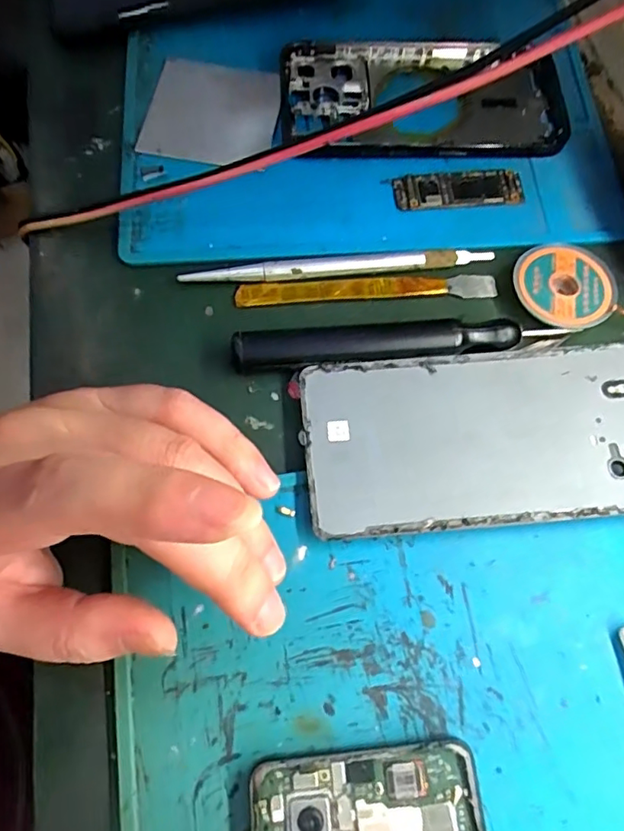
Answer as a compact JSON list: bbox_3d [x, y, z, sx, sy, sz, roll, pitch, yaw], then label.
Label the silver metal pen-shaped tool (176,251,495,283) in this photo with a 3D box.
[{"bbox_3d":[0.012,-0.069,0.252,0.141,0.006,0.010,-5,70,-4],"label":"silver metal pen-shaped tool"}]

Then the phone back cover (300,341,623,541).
[{"bbox_3d":[0.077,0.008,0.226,0.158,0.009,0.072,-4,70,-4],"label":"phone back cover"}]

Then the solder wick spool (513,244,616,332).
[{"bbox_3d":[0.112,-0.058,0.247,0.043,0.009,0.041,1,70,-2],"label":"solder wick spool"}]

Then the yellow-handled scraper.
[{"bbox_3d":[0.025,-0.058,0.252,0.119,0.004,0.011,-3,70,-3],"label":"yellow-handled scraper"}]

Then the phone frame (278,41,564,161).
[{"bbox_3d":[0.056,-0.162,0.281,0.140,0.014,0.071,-5,70,-4],"label":"phone frame"}]

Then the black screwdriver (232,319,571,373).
[{"bbox_3d":[0.037,-0.032,0.235,0.138,0.010,0.017,-3,70,-3],"label":"black screwdriver"}]

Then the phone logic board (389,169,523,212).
[{"bbox_3d":[0.071,-0.111,0.267,0.063,0.005,0.019,-4,70,-4],"label":"phone logic board"}]

